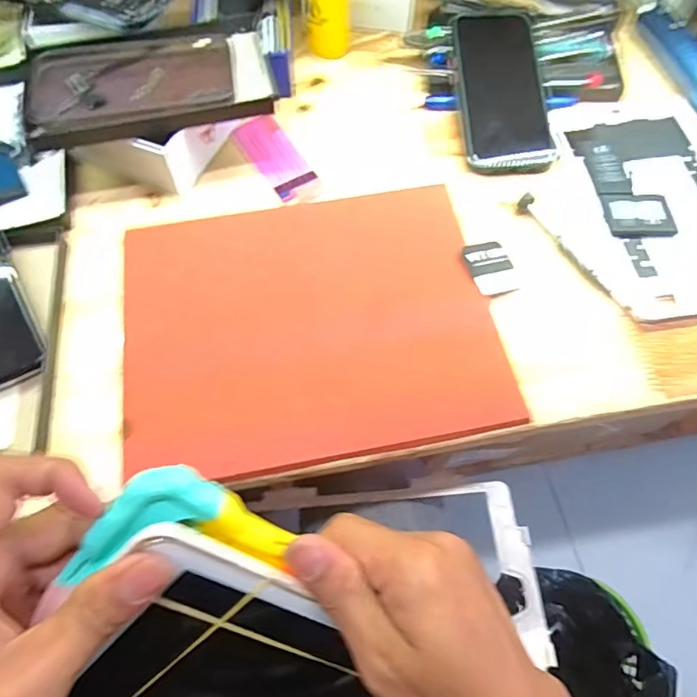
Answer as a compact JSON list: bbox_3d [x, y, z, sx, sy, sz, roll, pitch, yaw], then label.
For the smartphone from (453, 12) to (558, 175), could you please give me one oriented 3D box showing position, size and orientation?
[{"bbox_3d":[0.127,-0.213,0.415,0.070,0.008,0.146,-5,82,-2],"label":"smartphone"}]

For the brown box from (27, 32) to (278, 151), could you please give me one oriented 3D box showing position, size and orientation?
[{"bbox_3d":[-0.142,-0.196,0.372,0.169,0.025,0.100,-8,65,-5],"label":"brown box"}]

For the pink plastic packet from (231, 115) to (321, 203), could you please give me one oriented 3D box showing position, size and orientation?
[{"bbox_3d":[-0.058,-0.156,0.412,0.039,0.004,0.096,-33,70,-15],"label":"pink plastic packet"}]

